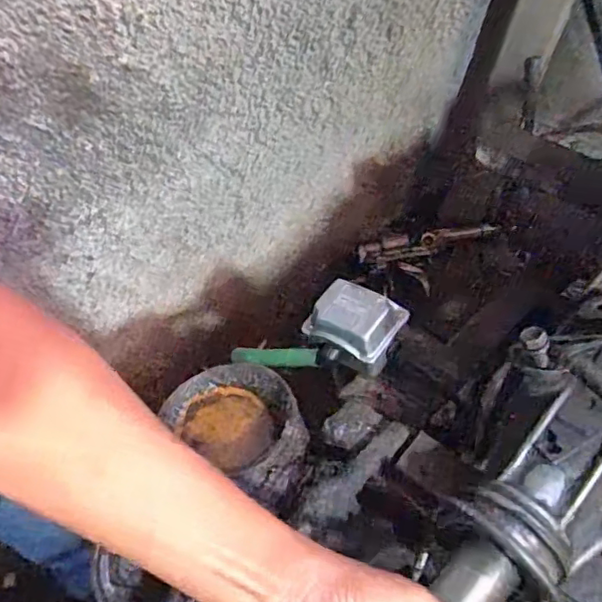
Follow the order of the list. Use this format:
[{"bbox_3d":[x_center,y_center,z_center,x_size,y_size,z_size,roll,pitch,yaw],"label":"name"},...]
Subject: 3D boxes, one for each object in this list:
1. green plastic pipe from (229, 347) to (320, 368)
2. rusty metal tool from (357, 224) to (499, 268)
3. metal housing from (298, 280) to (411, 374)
[{"bbox_3d":[-0.028,0.056,0.602,0.089,0.016,0.019,4,52,9],"label":"green plastic pipe"},{"bbox_3d":[0.299,-0.141,1.414,0.325,0.032,0.072,-12,51,-5],"label":"rusty metal tool"},{"bbox_3d":[0.049,0.024,0.591,0.090,0.044,0.081,26,58,24],"label":"metal housing"}]

